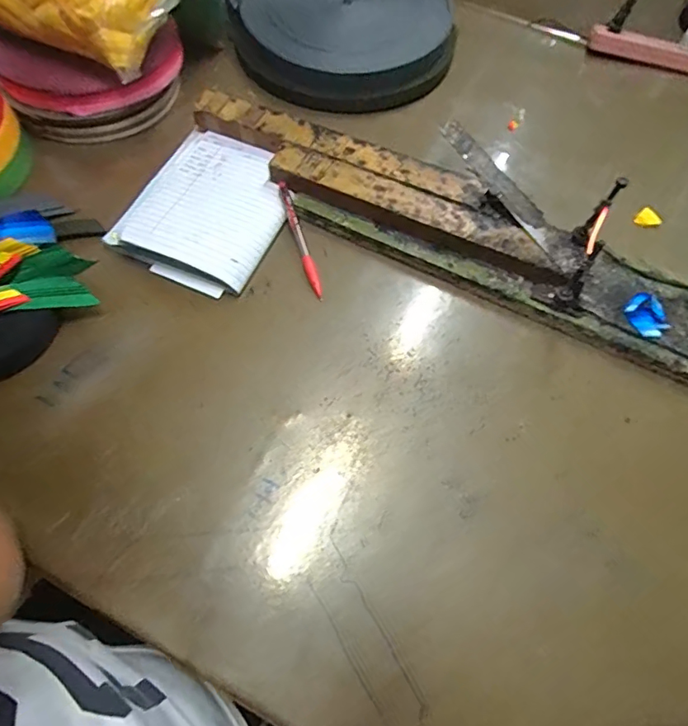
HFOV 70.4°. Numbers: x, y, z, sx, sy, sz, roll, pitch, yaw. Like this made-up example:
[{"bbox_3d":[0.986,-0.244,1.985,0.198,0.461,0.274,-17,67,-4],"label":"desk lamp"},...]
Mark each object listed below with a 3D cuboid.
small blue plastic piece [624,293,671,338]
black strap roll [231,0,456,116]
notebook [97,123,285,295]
[{"bbox_3d":[0.280,-0.045,0.452,0.036,0.004,0.048,2,63,-1],"label":"small blue plastic piece"},{"bbox_3d":[0.006,-0.423,0.611,0.263,0.057,0.255,18,64,7],"label":"black strap roll"},{"bbox_3d":[-0.136,-0.158,0.497,0.149,0.033,0.170,24,65,10],"label":"notebook"}]

